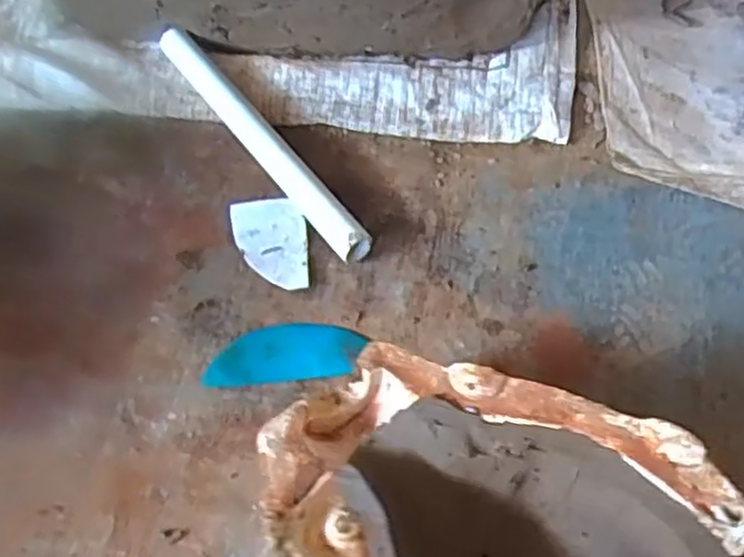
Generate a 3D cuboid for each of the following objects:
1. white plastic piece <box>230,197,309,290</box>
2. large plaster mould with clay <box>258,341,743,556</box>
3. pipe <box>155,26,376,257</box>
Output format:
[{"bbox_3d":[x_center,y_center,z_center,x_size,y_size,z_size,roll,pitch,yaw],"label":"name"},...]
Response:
[{"bbox_3d":[-0.074,-0.027,0.534,0.052,0.008,0.082,-11,61,-4],"label":"white plastic piece"},{"bbox_3d":[0.054,0.128,0.390,0.188,0.097,0.212,-34,65,-16],"label":"large plaster mould with clay"},{"bbox_3d":[-0.089,-0.111,0.567,0.024,0.028,0.264,-35,65,-16],"label":"pipe"}]

